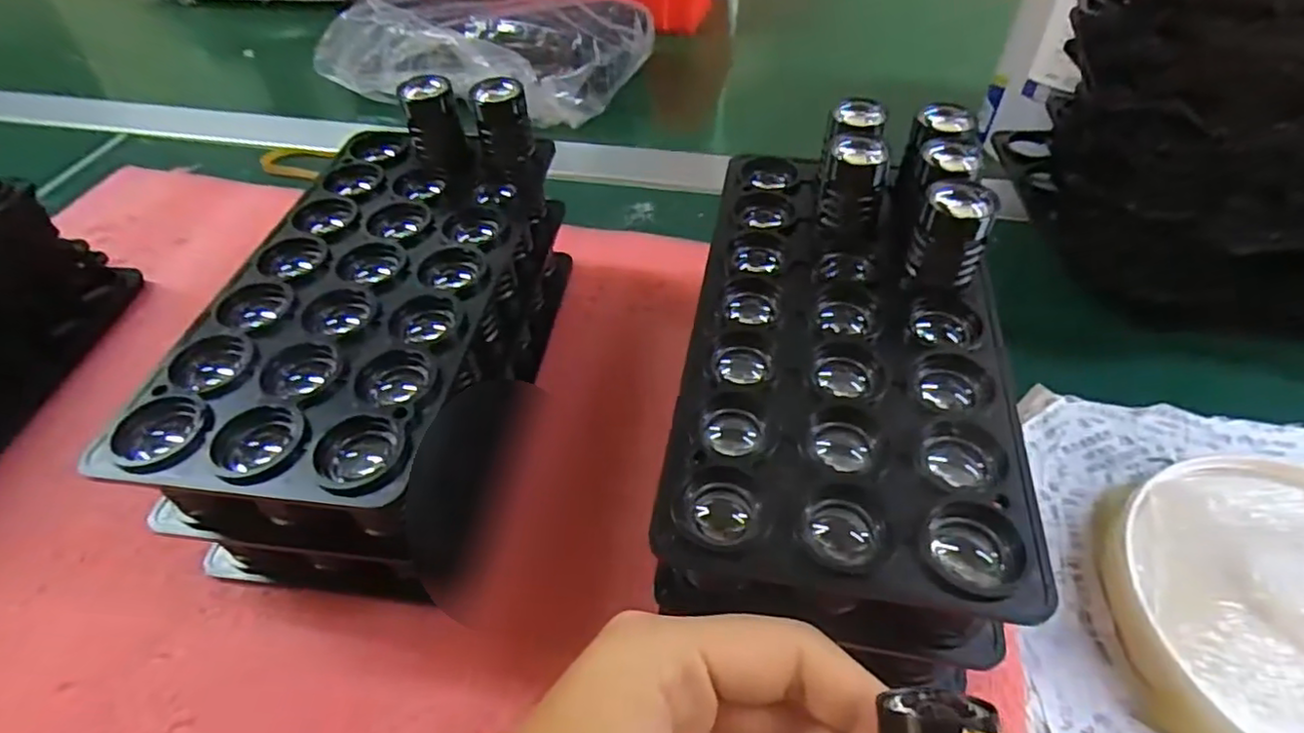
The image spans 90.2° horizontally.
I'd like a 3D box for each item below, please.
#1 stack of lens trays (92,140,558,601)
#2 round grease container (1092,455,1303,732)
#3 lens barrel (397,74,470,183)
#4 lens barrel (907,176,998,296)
[{"bbox_3d":[-0.104,-0.014,0.263,0.096,0.083,0.190,5,49,7],"label":"stack of lens trays"},{"bbox_3d":[0.219,0.084,0.217,0.121,0.017,0.119,-1,48,1],"label":"round grease container"},{"bbox_3d":[-0.094,-0.103,0.283,0.021,0.042,0.015,-16,28,-12],"label":"lens barrel"},{"bbox_3d":[0.100,-0.041,0.219,0.021,0.033,0.024,23,53,21],"label":"lens barrel"}]

